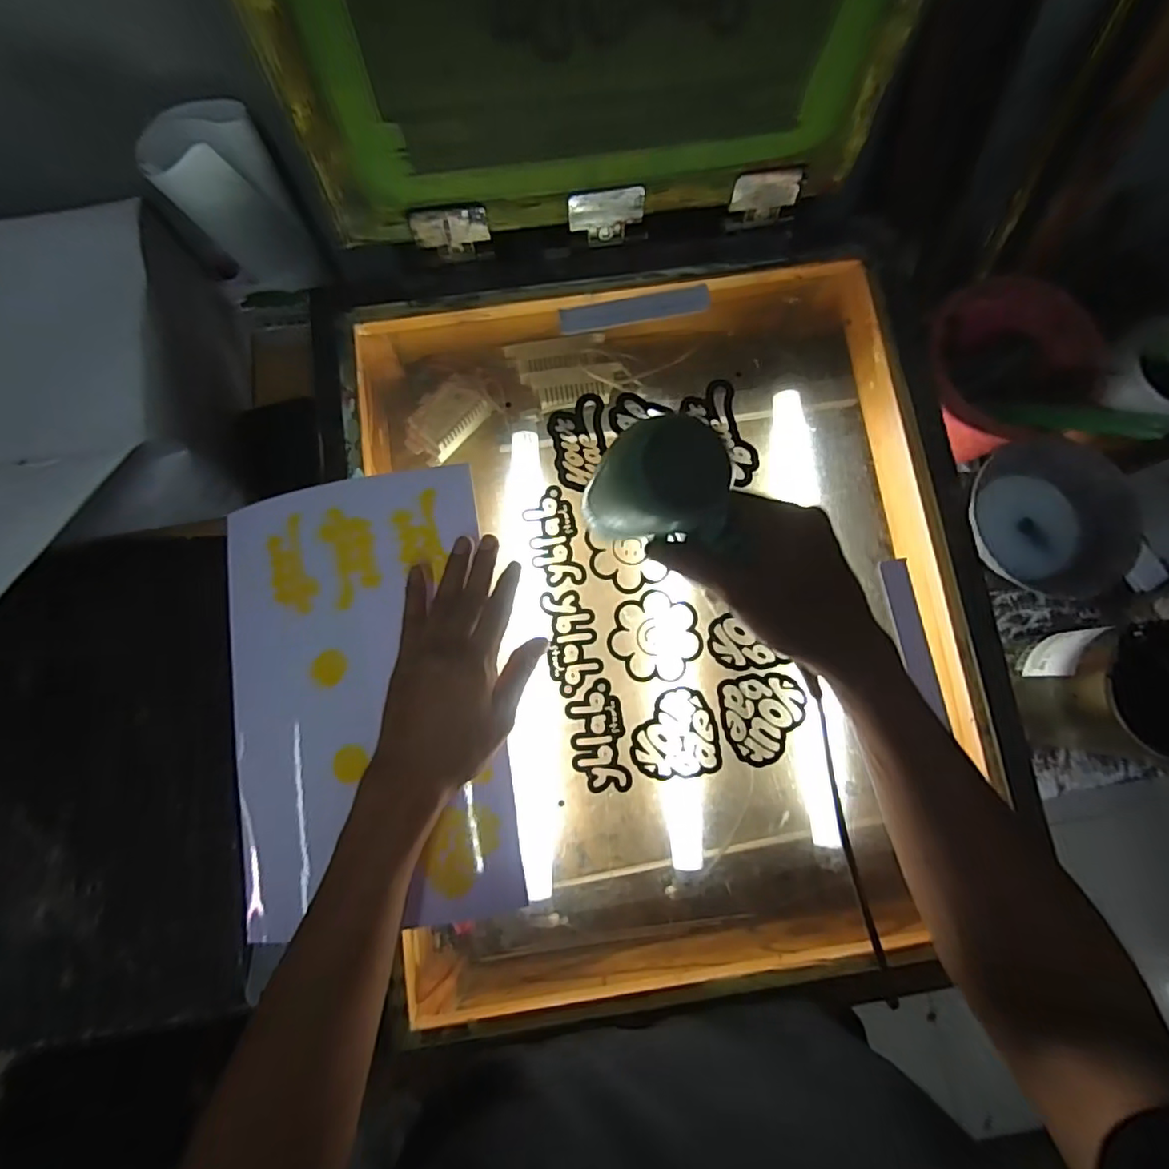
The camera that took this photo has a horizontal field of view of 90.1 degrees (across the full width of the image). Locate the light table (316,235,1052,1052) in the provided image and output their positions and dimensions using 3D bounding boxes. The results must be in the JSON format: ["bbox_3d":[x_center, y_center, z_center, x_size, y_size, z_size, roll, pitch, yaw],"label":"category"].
[{"bbox_3d":[0.066,0.025,0.513,0.474,0.146,0.576,-8,79,-2],"label":"light table"}]

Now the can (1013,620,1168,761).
[{"bbox_3d":[0.456,0.093,0.514,0.115,0.117,0.108,2,79,0],"label":"can"}]

